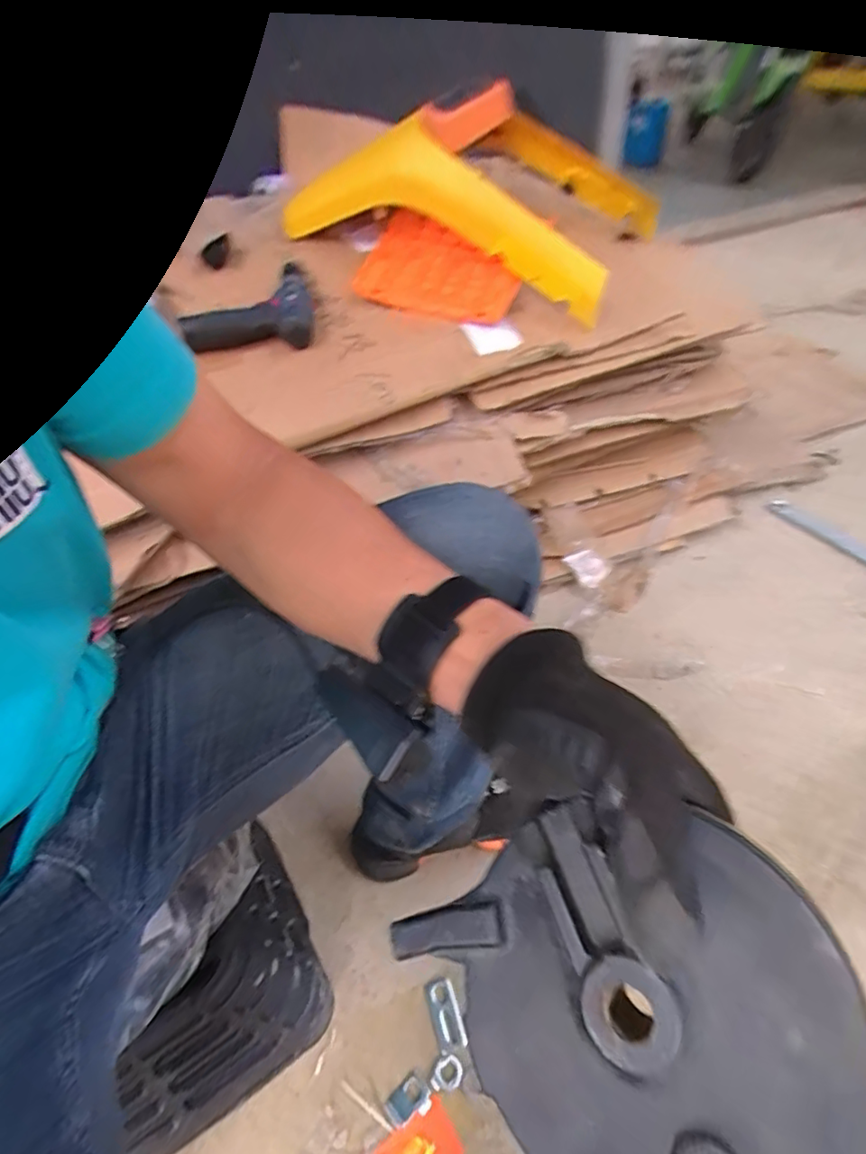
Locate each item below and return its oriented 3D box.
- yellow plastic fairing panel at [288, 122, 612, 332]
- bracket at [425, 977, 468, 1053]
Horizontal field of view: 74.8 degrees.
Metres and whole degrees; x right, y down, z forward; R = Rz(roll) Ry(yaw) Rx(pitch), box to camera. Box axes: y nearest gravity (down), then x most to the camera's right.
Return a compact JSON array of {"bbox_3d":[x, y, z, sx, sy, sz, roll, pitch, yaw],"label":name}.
[{"bbox_3d":[-0.020,-0.620,0.964,0.114,0.192,0.691,-35,52,-26],"label":"yellow plastic fairing panel"},{"bbox_3d":[0.012,0.440,0.571,0.027,0.008,0.059,-16,47,-10],"label":"bracket"}]

